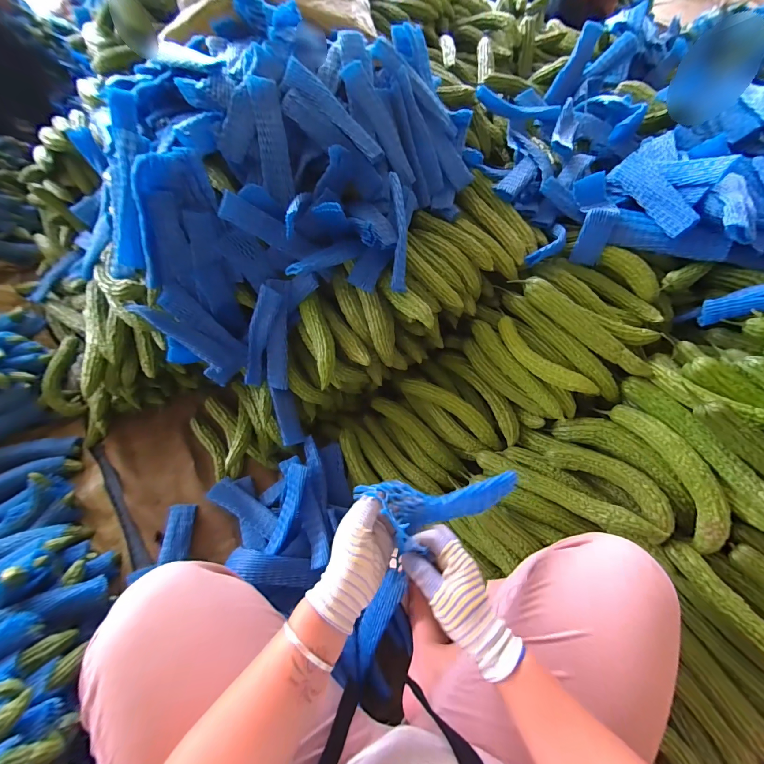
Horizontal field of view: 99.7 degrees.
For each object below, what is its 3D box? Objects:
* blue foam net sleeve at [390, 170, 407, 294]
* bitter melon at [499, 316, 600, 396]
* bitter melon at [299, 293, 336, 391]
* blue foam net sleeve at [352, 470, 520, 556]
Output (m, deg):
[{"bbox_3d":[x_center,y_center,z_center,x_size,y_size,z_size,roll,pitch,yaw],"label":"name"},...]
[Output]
[{"bbox_3d":[0.034,-0.296,0.636,0.032,0.024,0.239,-1,86,1],"label":"blue foam net sleeve"},{"bbox_3d":[0.321,-0.050,0.654,0.060,0.036,0.231,-33,63,-18],"label":"bitter melon"},{"bbox_3d":[-0.132,-0.089,0.684,0.053,0.040,0.202,-14,77,-7],"label":"bitter melon"},{"bbox_3d":[0.080,0.164,0.416,0.214,0.043,0.078,-1,57,-15],"label":"blue foam net sleeve"}]

